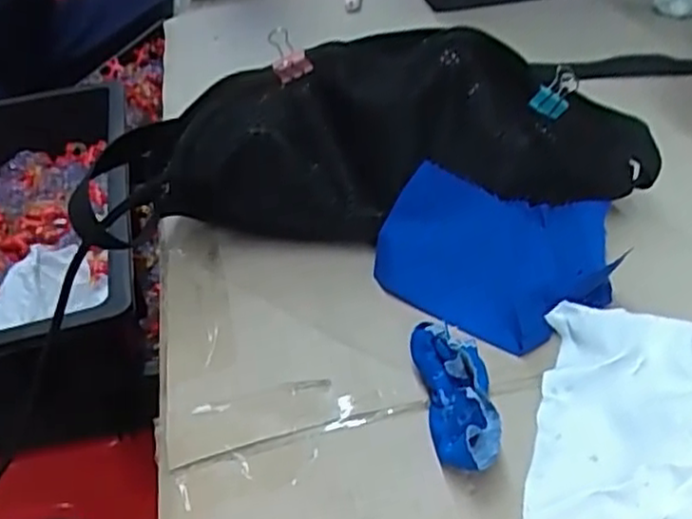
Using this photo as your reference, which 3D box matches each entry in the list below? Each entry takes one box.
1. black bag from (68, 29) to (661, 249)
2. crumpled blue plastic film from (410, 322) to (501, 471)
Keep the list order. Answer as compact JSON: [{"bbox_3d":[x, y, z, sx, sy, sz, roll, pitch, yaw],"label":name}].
[{"bbox_3d":[0.010,-0.064,0.413,0.316,0.097,0.078,-6,38,2],"label":"black bag"},{"bbox_3d":[0.046,0.053,0.301,0.030,0.032,0.074,-6,38,3],"label":"crumpled blue plastic film"}]

